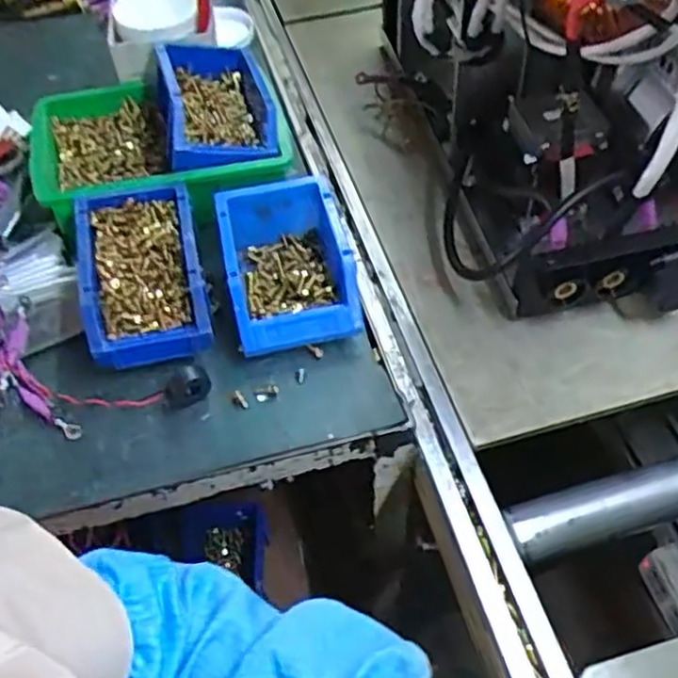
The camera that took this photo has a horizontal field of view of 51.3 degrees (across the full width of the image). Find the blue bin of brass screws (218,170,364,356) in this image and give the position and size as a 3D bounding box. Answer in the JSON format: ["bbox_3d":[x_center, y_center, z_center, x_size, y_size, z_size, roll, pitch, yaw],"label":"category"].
[{"bbox_3d":[-0.047,-0.067,0.651,0.113,0.073,0.156,-11,53,-5],"label":"blue bin of brass screws"}]

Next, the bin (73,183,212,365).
[{"bbox_3d":[-0.180,-0.062,0.638,0.108,0.059,0.167,-14,54,-7],"label":"bin"}]

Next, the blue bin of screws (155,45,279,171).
[{"bbox_3d":[-0.127,-0.243,0.728,0.113,0.061,0.165,-11,53,-5],"label":"blue bin of screws"}]

